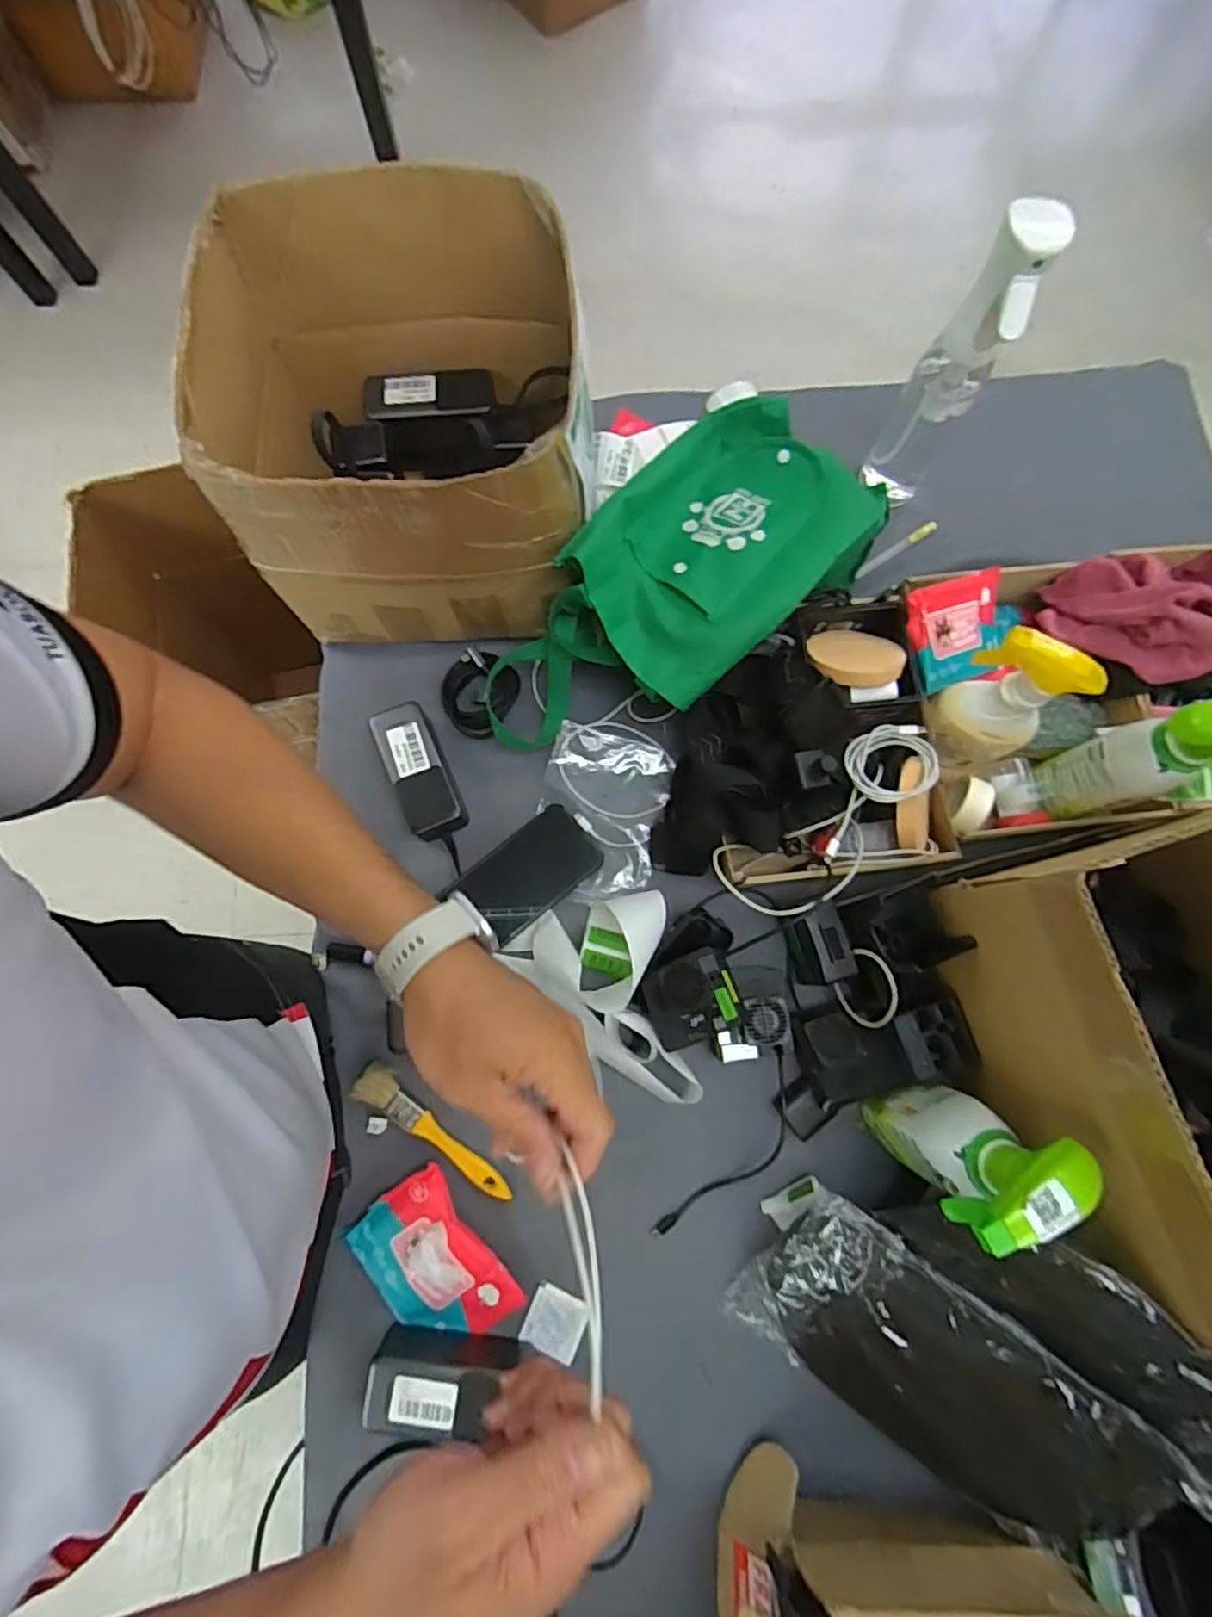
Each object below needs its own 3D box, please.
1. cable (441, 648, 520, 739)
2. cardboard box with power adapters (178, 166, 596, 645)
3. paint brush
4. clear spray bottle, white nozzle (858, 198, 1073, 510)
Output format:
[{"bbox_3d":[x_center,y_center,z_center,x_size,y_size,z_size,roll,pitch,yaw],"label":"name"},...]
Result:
[{"bbox_3d":[-0.129,-0.118,0.673,0.078,0.040,0.079,0,77,0],"label":"cable"},{"bbox_3d":[-0.168,-0.335,0.591,0.291,0.241,0.287,-2,77,-1],"label":"cardboard box with power adapters"},{"bbox_3d":[-0.155,0.294,0.590,0.169,0.011,0.033,34,79,7],"label":"paint brush"},{"bbox_3d":[0.331,-0.417,0.630,0.065,0.285,0.086,29,79,6],"label":"clear spray bottle, white nozzle"}]

